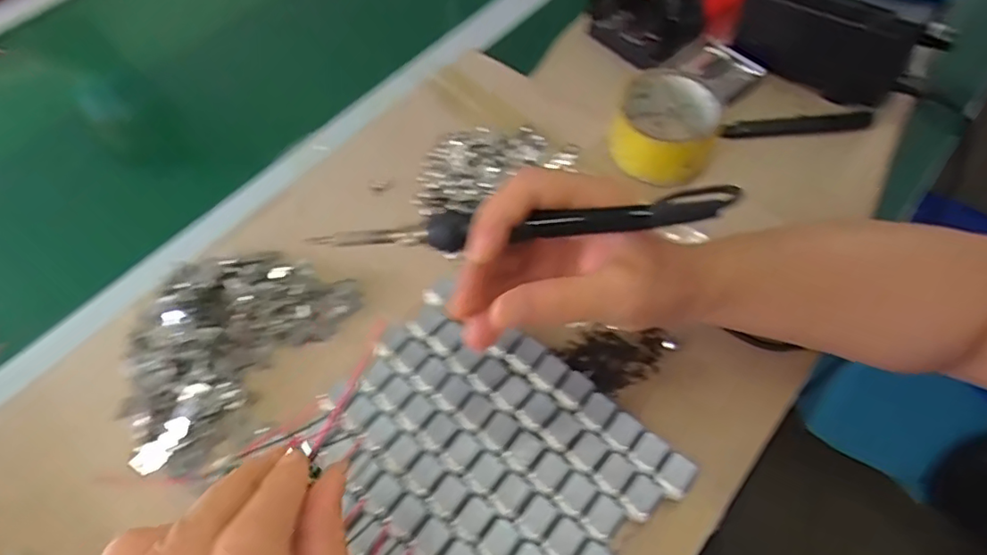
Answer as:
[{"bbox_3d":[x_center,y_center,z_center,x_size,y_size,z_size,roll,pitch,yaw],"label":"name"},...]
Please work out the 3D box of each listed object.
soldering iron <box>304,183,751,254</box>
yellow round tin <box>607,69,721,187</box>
[{"bbox_3d":[0.010,-0.026,0.277,0.209,0.016,0.019,-5,56,10],"label":"soldering iron"},{"bbox_3d":[0.141,-0.125,0.459,0.085,0.047,0.090,26,64,16],"label":"yellow round tin"}]

